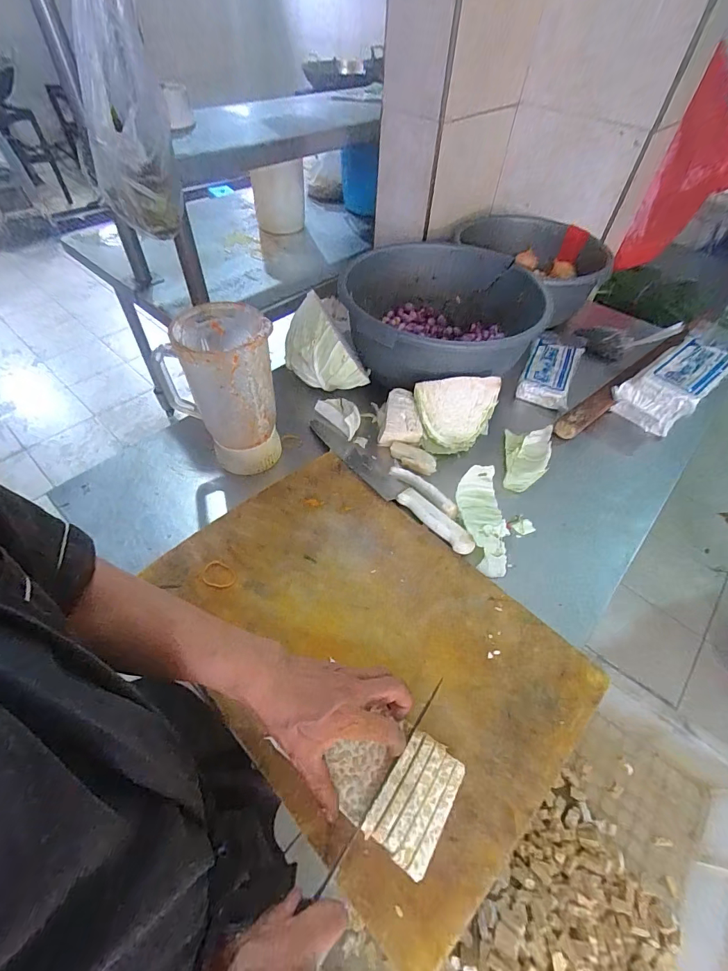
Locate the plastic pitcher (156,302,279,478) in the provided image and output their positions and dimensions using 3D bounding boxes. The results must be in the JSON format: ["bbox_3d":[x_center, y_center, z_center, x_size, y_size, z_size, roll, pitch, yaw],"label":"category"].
[{"bbox_3d":[-0.191,-0.132,0.601,0.132,0.211,0.121,30,55,20],"label":"plastic pitcher"}]

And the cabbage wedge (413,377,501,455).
[{"bbox_3d":[0.152,-0.124,0.712,0.139,0.119,0.075,-12,14,-11],"label":"cabbage wedge"}]

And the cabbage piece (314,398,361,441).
[{"bbox_3d":[-0.042,-0.132,0.729,0.044,0.042,0.104,-34,60,-27],"label":"cabbage piece"}]

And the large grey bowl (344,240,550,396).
[{"bbox_3d":[0.145,-0.315,0.798,0.371,0.135,0.354,10,51,5],"label":"large grey bowl"}]

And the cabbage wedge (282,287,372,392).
[{"bbox_3d":[-0.071,-0.252,0.743,0.181,0.118,0.100,36,58,24],"label":"cabbage wedge"}]

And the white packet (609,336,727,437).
[{"bbox_3d":[0.578,-0.180,0.773,0.222,0.101,0.115,-27,57,-22],"label":"white packet"}]

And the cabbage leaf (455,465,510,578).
[{"bbox_3d":[0.174,0.048,0.601,0.068,0.031,0.169,0,51,-3],"label":"cabbage leaf"}]

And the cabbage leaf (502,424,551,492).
[{"bbox_3d":[0.267,-0.046,0.675,0.069,0.035,0.122,12,51,6],"label":"cabbage leaf"}]

